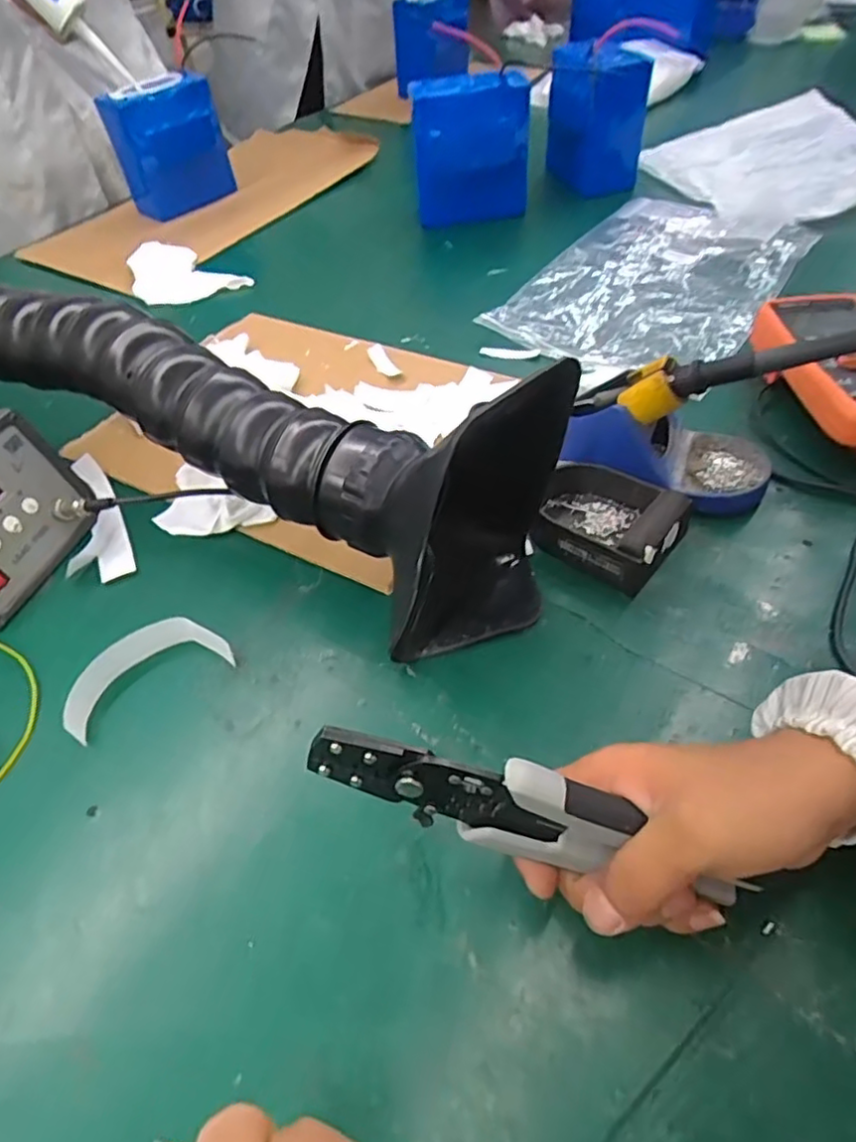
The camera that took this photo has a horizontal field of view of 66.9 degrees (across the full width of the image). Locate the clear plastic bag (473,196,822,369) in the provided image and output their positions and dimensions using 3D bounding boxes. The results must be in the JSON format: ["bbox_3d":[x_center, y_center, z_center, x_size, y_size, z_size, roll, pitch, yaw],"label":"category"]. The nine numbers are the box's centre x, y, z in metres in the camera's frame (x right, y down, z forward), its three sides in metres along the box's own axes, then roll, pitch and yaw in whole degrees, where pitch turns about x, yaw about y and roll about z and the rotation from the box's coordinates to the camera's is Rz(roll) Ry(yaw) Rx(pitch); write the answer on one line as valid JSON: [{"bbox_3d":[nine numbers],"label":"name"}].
[{"bbox_3d":[0.251,-0.323,0.720,0.239,0.034,0.362,26,56,26],"label":"clear plastic bag"}]

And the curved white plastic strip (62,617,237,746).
[{"bbox_3d":[-0.178,0.060,0.406,0.101,0.013,0.044,-27,74,-26],"label":"curved white plastic strip"}]

